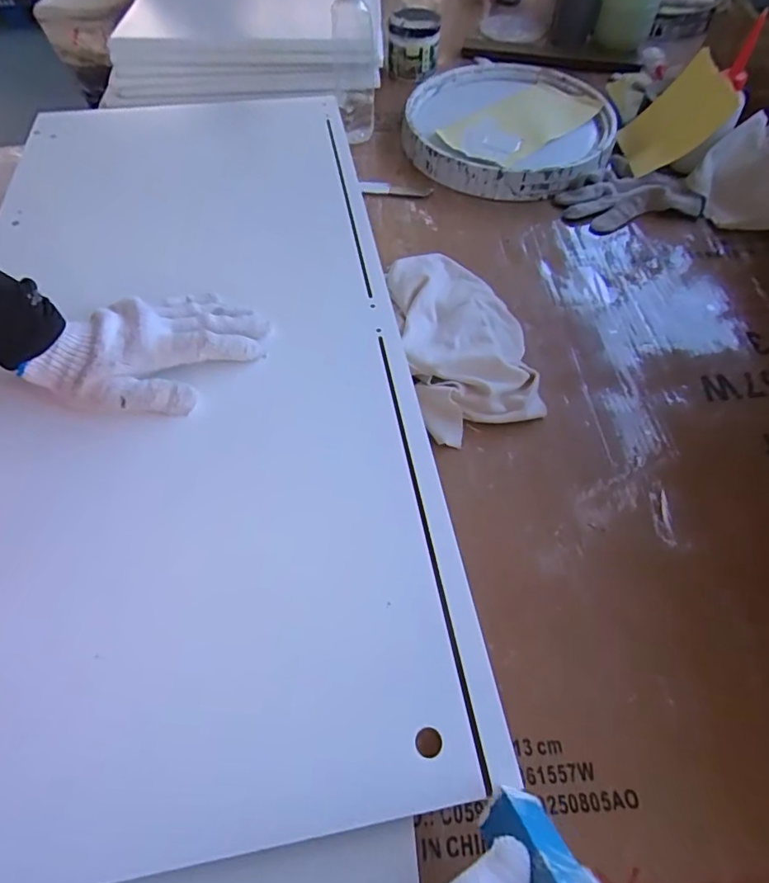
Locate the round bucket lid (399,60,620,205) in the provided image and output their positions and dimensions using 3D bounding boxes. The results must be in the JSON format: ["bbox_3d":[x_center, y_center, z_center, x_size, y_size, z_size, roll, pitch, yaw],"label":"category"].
[{"bbox_3d":[0.178,-0.456,0.725,0.284,0.059,0.282,0,58,0],"label":"round bucket lid"}]

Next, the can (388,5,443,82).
[{"bbox_3d":[0.048,-0.654,0.819,0.082,0.077,0.069,-1,58,-1],"label":"can"}]

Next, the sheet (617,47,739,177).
[{"bbox_3d":[0.371,-0.414,0.638,0.010,0.123,0.099,1,69,-37],"label":"sheet"}]

